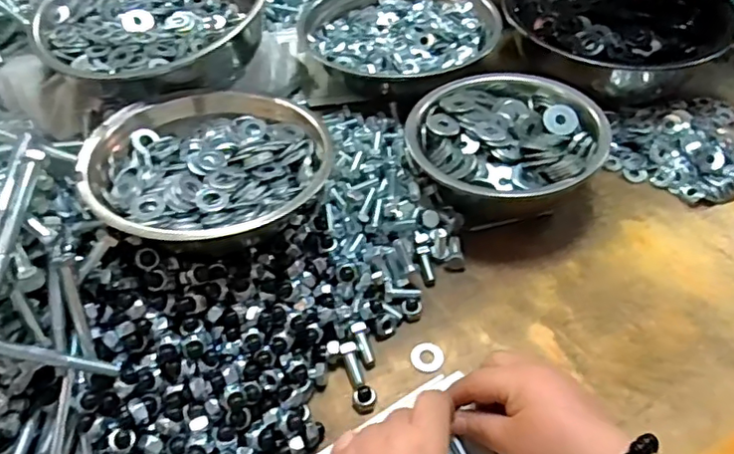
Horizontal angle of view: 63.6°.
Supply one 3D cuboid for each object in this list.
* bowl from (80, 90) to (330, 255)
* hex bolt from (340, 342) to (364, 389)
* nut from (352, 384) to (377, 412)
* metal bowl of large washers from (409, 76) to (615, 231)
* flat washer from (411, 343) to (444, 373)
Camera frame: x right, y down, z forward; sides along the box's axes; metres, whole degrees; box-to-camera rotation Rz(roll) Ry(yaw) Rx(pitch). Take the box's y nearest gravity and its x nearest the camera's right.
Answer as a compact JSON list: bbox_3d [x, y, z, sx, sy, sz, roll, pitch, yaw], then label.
[{"bbox_3d":[-0.122,-0.052,0.464,0.183,0.049,0.164,-25,52,-20],"label":"bowl"},{"bbox_3d":[-0.011,0.103,0.440,0.012,0.011,0.034,-13,70,-12],"label":"hex bolt"},{"bbox_3d":[-0.002,0.122,0.422,0.016,0.011,0.017,-1,48,1],"label":"nut"},{"bbox_3d":[0.125,-0.077,0.548,0.166,0.062,0.159,-1,48,1],"label":"metal bowl of large washers"},{"bbox_3d":[0.046,0.098,0.448,0.024,0.004,0.026,-1,48,1],"label":"flat washer"}]

